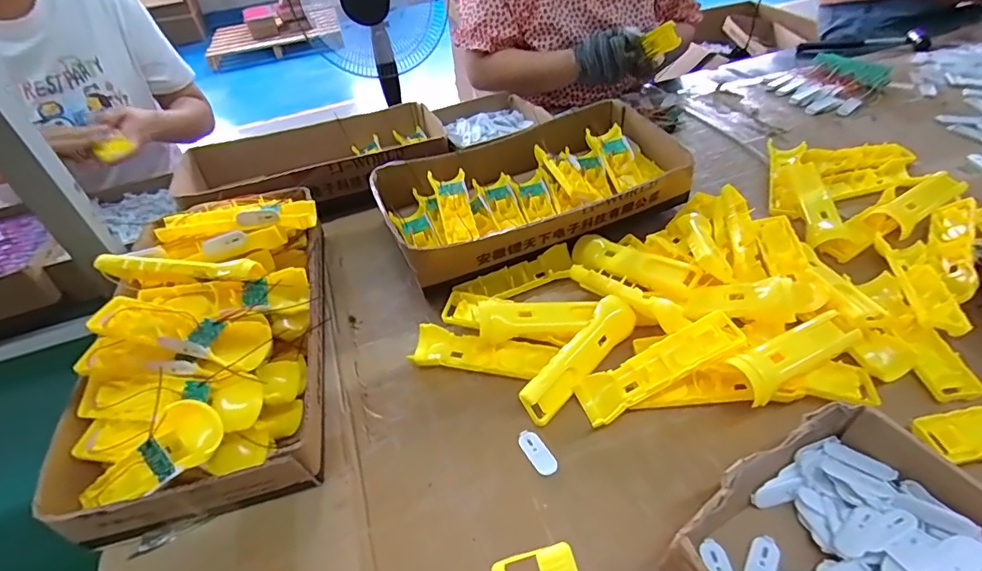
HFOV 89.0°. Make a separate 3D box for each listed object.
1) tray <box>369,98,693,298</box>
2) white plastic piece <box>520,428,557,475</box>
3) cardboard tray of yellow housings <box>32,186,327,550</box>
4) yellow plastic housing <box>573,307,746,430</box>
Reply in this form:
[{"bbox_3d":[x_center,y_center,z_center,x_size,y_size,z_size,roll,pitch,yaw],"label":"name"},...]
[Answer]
[{"bbox_3d":[0.053,-0.147,0.724,0.413,0.082,0.242,-21,44,-16],"label":"tray"},{"bbox_3d":[0.044,0.158,0.476,0.020,0.005,0.051,-24,45,-19],"label":"white plastic piece"},{"bbox_3d":[-0.298,0.047,0.549,0.215,0.139,0.400,-11,42,-6],"label":"cardboard tray of yellow housings"},{"bbox_3d":[0.164,0.083,0.487,0.165,0.025,0.049,-31,40,8],"label":"yellow plastic housing"}]

